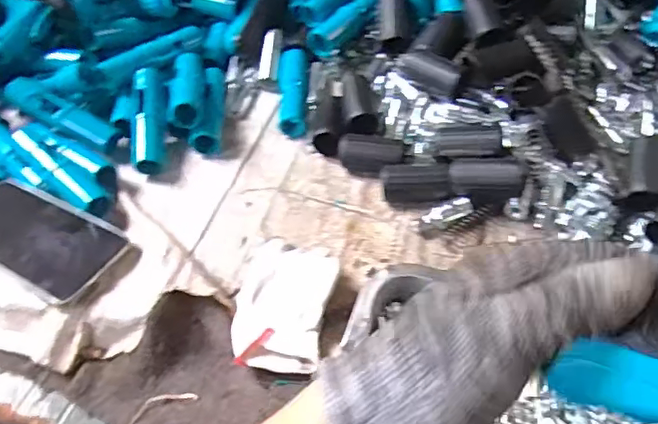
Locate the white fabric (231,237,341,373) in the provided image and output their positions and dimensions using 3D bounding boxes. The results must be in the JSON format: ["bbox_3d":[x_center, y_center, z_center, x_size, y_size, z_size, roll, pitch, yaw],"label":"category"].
[{"bbox_3d":[-0.035,0.068,0.448,0.075,0.024,0.120,4,49,8],"label":"white fabric"}]

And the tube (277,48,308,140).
[{"bbox_3d":[-0.040,-0.136,0.633,0.030,0.024,0.127,-3,49,2],"label":"tube"}]

